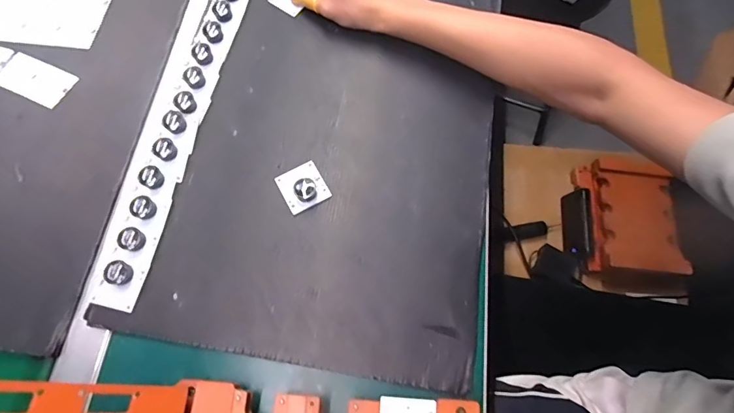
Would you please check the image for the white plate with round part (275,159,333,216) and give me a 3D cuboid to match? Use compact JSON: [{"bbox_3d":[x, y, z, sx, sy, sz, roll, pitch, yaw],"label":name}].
[{"bbox_3d":[-0.067,-0.024,0.442,0.045,0.022,0.049,-28,71,-10],"label":"white plate with round part"}]

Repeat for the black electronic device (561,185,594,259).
[{"bbox_3d":[0.471,0.039,0.963,0.055,0.034,0.165,7,69,4],"label":"black electronic device"}]

